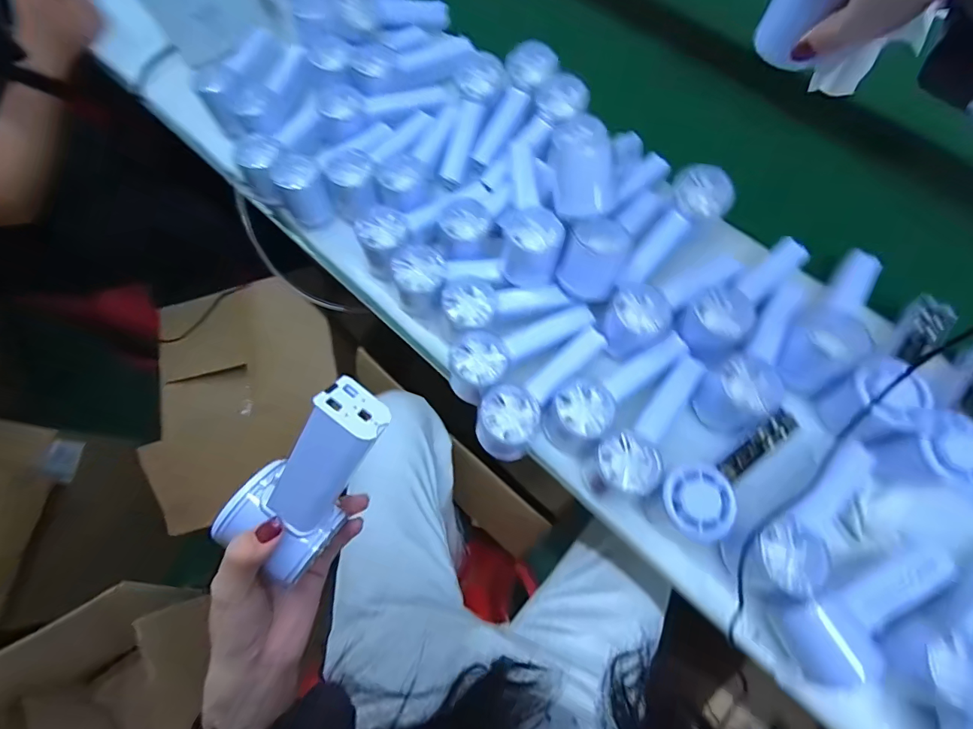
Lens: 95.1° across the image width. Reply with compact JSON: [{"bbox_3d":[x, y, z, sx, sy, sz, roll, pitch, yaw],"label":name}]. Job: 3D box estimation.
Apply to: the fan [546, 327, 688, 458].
[{"bbox_3d":[0.119,0.019,0.427,0.153,0.050,0.059,-44,74,-8],"label":"fan"}]

